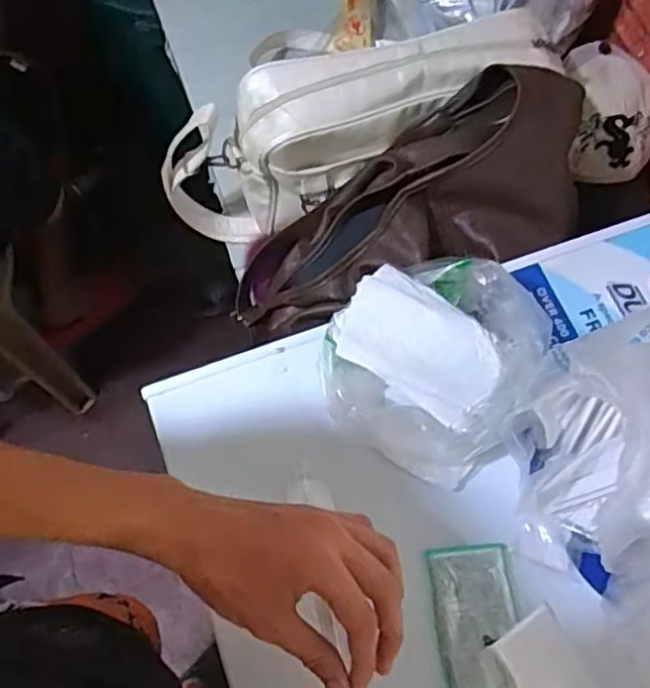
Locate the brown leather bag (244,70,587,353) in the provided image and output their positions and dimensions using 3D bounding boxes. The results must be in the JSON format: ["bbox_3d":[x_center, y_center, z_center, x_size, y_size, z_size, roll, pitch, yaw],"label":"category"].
[{"bbox_3d":[0.066,-0.112,0.658,0.378,0.114,0.138,-27,67,23],"label":"brown leather bag"}]

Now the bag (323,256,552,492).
[{"bbox_3d":[0.083,0.012,0.541,0.154,0.067,0.166,21,69,7],"label":"bag"}]

